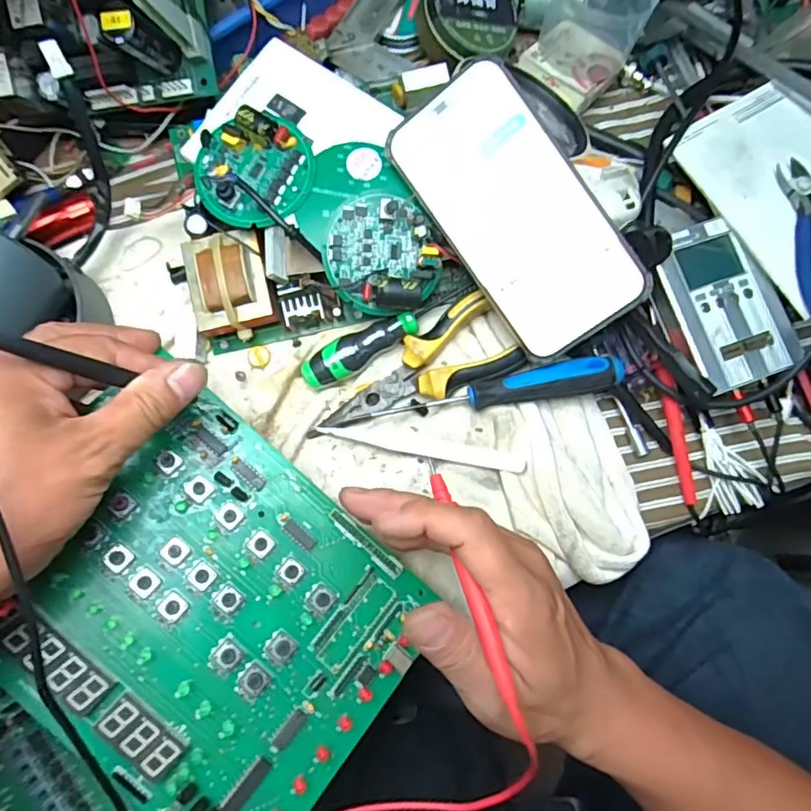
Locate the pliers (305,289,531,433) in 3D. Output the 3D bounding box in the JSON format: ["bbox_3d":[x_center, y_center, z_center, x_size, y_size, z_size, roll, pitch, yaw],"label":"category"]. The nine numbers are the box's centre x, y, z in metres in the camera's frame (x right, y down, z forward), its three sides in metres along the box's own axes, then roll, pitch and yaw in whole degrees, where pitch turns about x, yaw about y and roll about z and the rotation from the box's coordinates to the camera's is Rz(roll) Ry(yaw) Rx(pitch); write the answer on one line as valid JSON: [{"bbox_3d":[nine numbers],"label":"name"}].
[{"bbox_3d":[0.002,-0.023,0.352,0.127,0.026,0.051,-21,81,-4],"label":"pliers"}]

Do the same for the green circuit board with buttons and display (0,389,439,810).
[{"bbox_3d":[-0.092,0.112,0.287,0.175,0.020,0.161,44,65,-1],"label":"green circuit board with buttons and display"}]

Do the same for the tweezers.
[{"bbox_3d":[0.009,0.026,0.350,0.125,0.015,0.010,11,80,2],"label":"tweezers"}]

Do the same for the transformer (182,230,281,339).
[{"bbox_3d":[-0.109,-0.073,0.358,0.052,0.037,0.060,-10,80,-2],"label":"transformer"}]

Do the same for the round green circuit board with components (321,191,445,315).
[{"bbox_3d":[-0.013,-0.089,0.334,0.068,0.023,0.068,-2,99,-11],"label":"round green circuit board with components"}]

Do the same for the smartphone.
[{"bbox_3d":[0.063,-0.109,0.322,0.079,0.006,0.160,-34,92,18],"label":"smartphone"}]

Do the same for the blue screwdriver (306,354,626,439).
[{"bbox_3d":[0.036,-0.002,0.340,0.190,0.020,0.022,-13,80,-2],"label":"blue screwdriver"}]

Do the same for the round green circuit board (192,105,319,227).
[{"bbox_3d":[-0.088,-0.139,0.332,0.069,0.020,0.064,0,80,0],"label":"round green circuit board"}]

